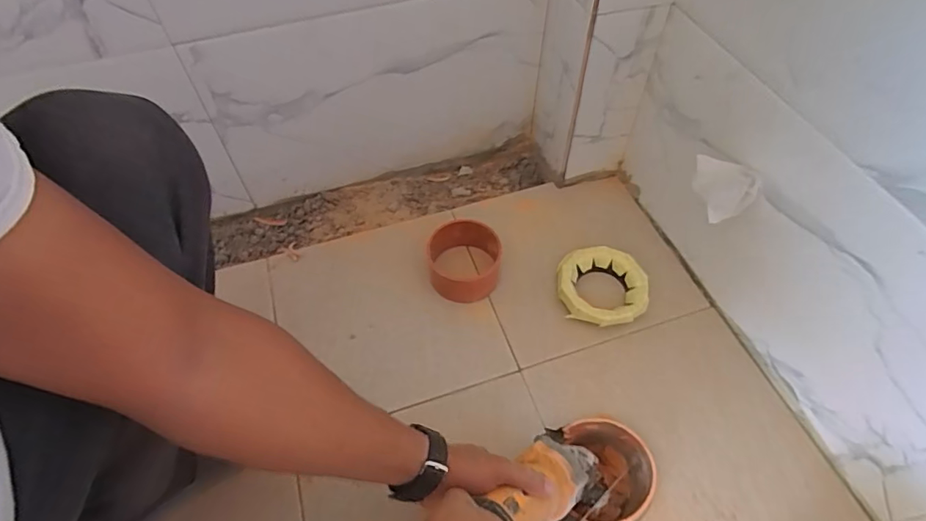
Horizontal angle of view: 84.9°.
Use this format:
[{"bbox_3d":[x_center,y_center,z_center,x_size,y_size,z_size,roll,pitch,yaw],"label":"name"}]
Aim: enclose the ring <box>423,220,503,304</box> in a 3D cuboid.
[{"bbox_3d":[0.002,0.002,0.739,0.105,0.072,0.109,0,54,0],"label":"ring"}]

